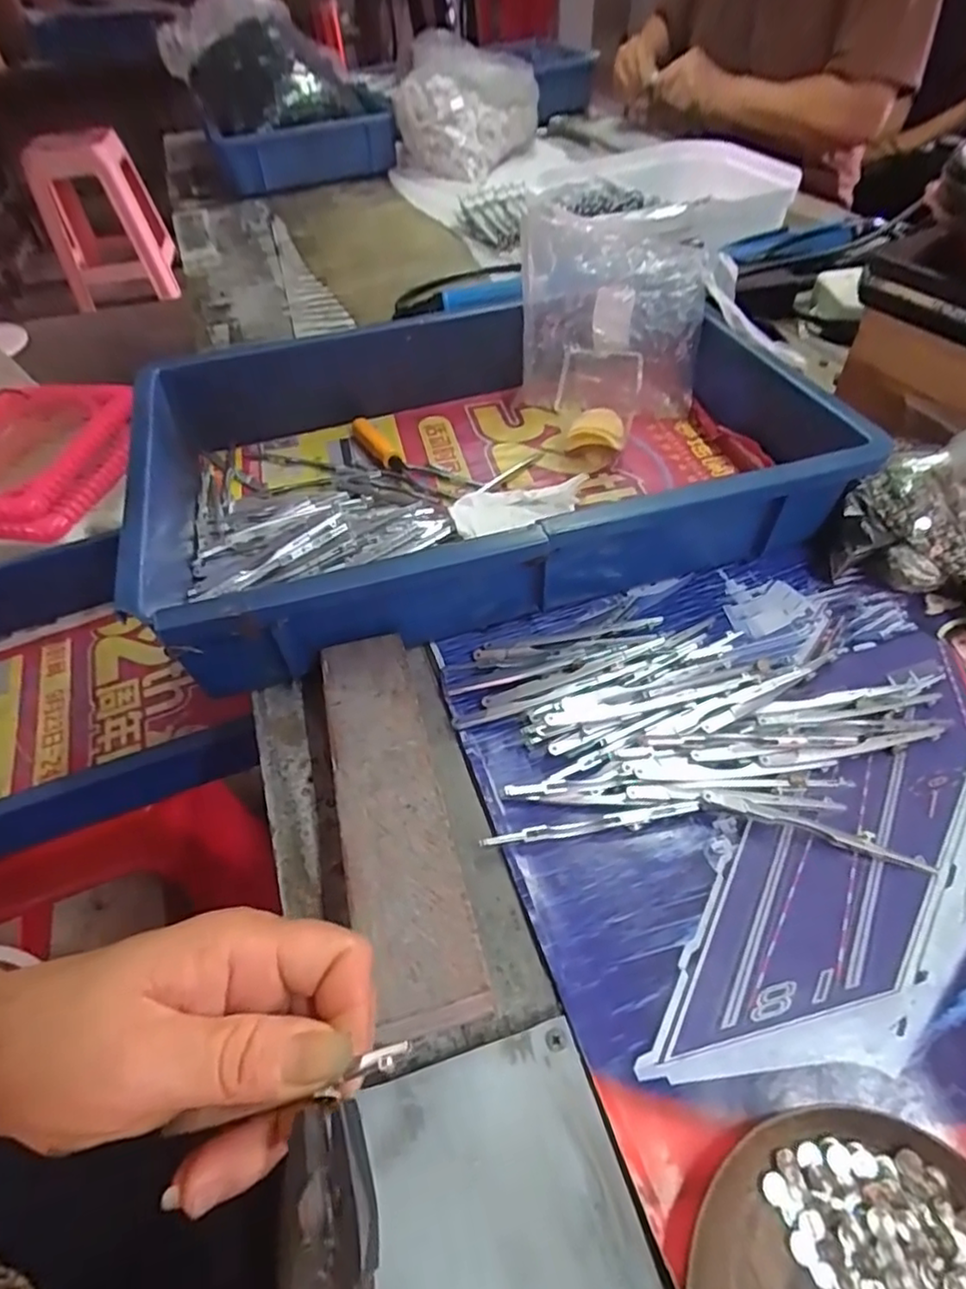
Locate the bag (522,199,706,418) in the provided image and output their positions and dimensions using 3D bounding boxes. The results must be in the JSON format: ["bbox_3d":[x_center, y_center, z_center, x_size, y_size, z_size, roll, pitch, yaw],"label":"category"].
[{"bbox_3d":[0.098,-0.254,0.491,0.137,0.133,0.024,6,23,5],"label":"bag"}]

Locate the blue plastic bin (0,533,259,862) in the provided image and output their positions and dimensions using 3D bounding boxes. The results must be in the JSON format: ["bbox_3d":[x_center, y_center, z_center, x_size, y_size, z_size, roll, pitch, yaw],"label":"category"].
[{"bbox_3d":[-0.420,0.052,0.539,0.375,0.083,0.287,-18,51,-10],"label":"blue plastic bin"}]

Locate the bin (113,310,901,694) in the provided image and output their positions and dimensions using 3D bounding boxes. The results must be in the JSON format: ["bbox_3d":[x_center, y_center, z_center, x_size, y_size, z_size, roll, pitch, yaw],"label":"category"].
[{"bbox_3d":[-0.008,-0.134,0.436,0.429,0.075,0.288,-14,51,-9],"label":"bin"}]

